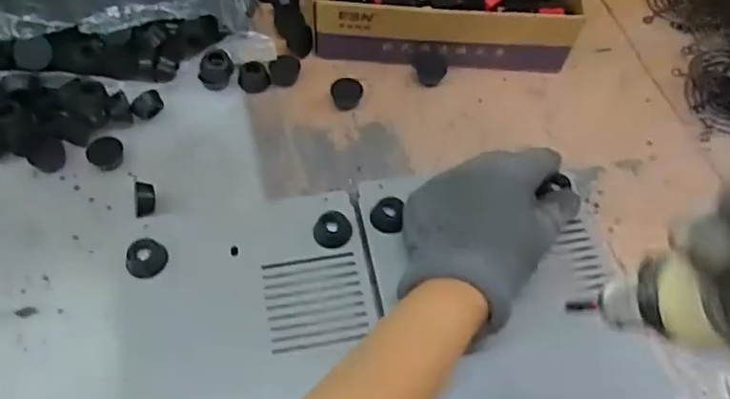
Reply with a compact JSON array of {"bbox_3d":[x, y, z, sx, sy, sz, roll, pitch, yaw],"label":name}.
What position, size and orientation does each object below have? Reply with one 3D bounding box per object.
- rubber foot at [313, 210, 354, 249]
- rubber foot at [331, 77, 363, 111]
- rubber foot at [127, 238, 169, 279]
[{"bbox_3d":[-0.021,0.019,0.423,0.025,0.010,0.023,1,58,-2],"label":"rubber foot"},{"bbox_3d":[-0.013,-0.082,0.501,0.024,0.013,0.021,-8,59,-8],"label":"rubber foot"},{"bbox_3d":[-0.139,0.038,0.411,0.023,0.016,0.024,1,58,-2],"label":"rubber foot"}]

